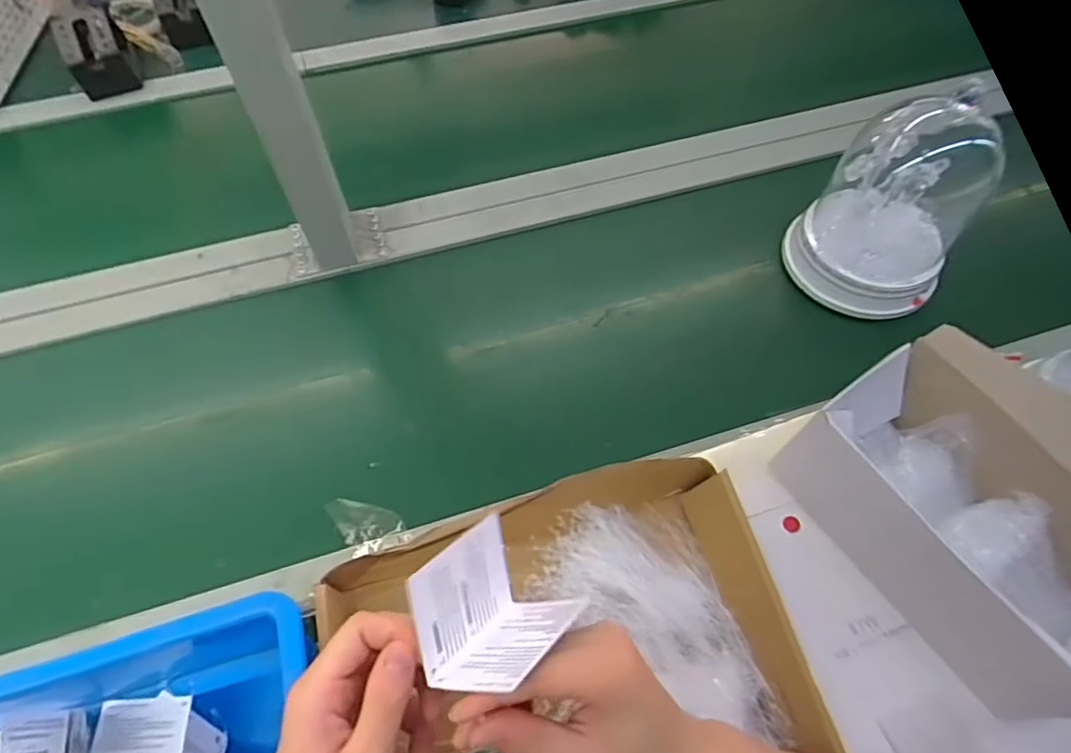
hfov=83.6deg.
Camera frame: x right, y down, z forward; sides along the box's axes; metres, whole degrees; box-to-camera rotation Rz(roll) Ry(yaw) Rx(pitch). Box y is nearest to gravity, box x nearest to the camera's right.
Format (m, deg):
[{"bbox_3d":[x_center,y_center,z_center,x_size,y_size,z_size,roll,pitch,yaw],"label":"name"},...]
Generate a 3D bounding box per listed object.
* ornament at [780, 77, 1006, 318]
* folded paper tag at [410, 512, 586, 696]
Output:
[{"bbox_3d":[0.323,-0.155,0.550,0.124,0.173,0.131,-9,60,-5],"label":"ornament"},{"bbox_3d":[-0.022,0.117,0.310,0.068,0.058,0.073,-28,93,-46],"label":"folded paper tag"}]

